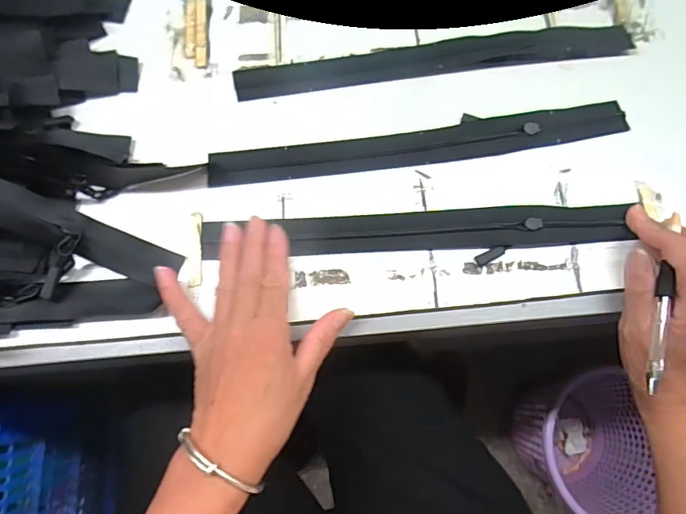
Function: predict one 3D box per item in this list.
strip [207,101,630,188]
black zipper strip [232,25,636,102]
[{"bbox_3d":[0.066,-0.094,0.372,0.350,0.009,0.033,-8,78,-4],"label":"strip"},{"bbox_3d":[0.082,-0.175,0.393,0.349,0.008,0.032,-8,78,-4],"label":"black zipper strip"}]

